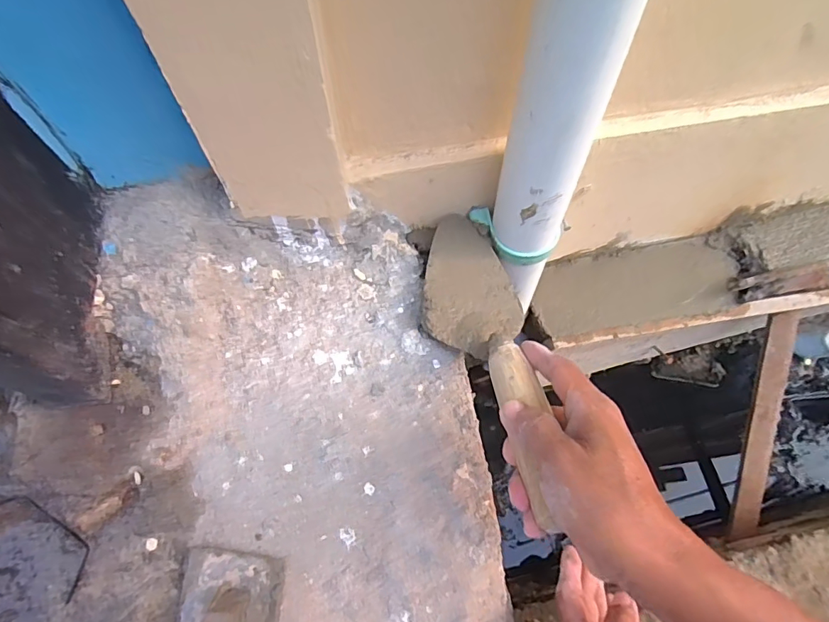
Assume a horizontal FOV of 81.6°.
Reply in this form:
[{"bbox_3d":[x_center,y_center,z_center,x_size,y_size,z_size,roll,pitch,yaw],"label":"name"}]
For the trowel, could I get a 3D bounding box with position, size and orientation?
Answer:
[{"bbox_3d":[0.058,0.022,0.366,0.081,0.057,0.258,-8,42,-4],"label":"trowel"}]

